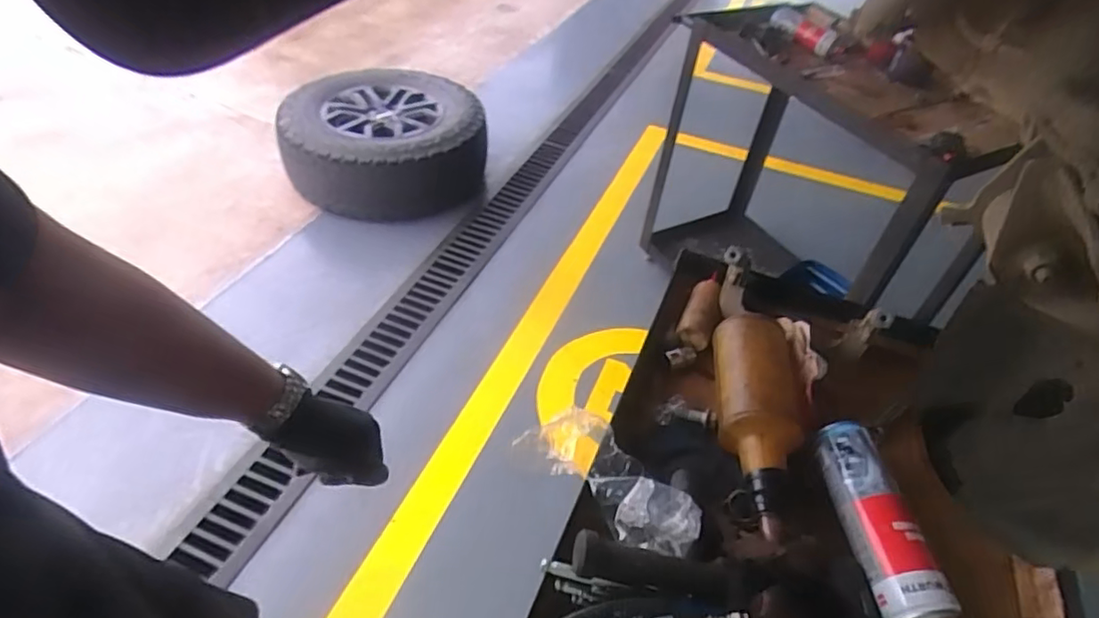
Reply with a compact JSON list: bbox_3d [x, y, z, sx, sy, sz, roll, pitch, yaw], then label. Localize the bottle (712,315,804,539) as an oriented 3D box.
[{"bbox_3d":[0.231,0.111,0.663,0.092,0.075,0.271,8,50,2],"label":"bottle"}]

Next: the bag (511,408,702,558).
[{"bbox_3d":[0.059,0.166,0.590,0.188,0.055,0.085,35,56,22],"label":"bag"}]

